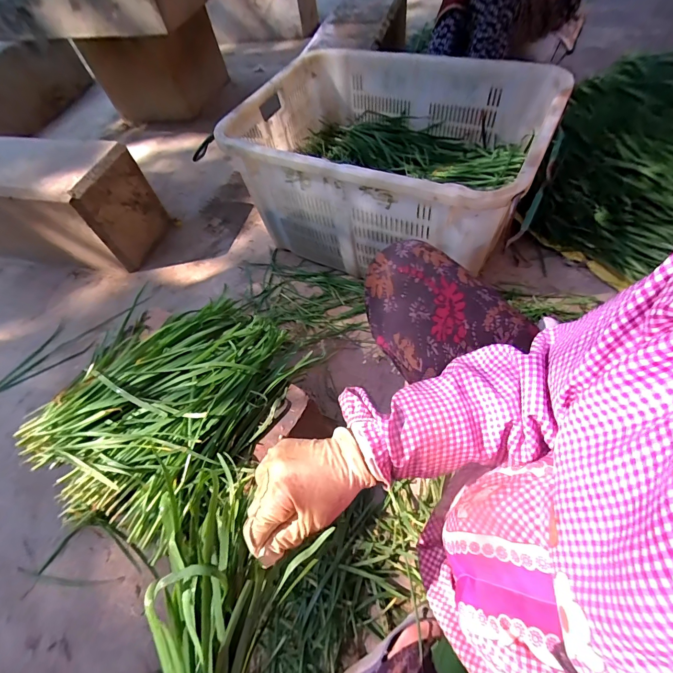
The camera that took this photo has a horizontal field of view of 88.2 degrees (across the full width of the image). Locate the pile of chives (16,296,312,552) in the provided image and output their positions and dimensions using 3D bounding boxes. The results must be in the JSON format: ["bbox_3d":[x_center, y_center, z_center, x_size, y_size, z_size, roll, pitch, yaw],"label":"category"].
[{"bbox_3d":[-0.282,0.076,0.582,0.356,0.080,0.379,32,68,23],"label":"pile of chives"}]

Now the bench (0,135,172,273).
[{"bbox_3d":[-0.928,-0.410,1.071,0.693,0.281,0.249,9,60,12],"label":"bench"}]

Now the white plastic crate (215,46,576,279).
[{"bbox_3d":[0.116,-0.400,0.850,0.620,0.354,0.441,22,64,19],"label":"white plastic crate"}]

